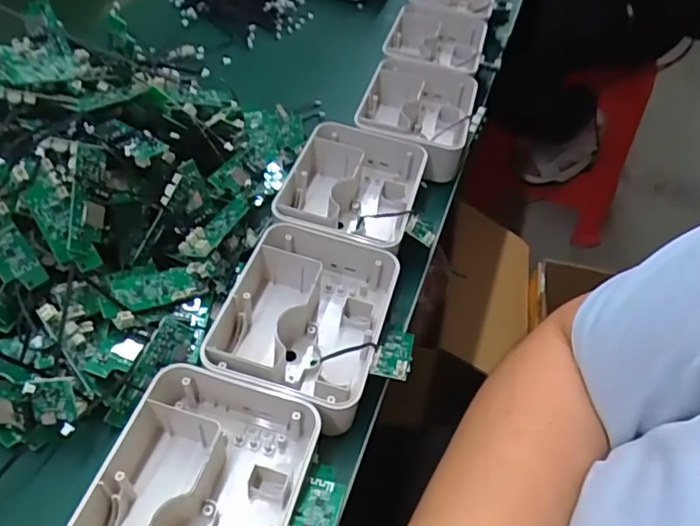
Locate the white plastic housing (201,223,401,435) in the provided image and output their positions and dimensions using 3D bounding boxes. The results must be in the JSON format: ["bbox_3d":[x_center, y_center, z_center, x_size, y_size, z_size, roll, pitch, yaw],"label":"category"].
[{"bbox_3d":[-0.033,0.036,0.373,0.104,0.041,0.125,14,49,8],"label":"white plastic housing"}]

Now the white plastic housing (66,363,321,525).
[{"bbox_3d":[-0.084,0.125,0.294,0.107,0.037,0.133,13,49,8],"label":"white plastic housing"}]

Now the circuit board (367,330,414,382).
[{"bbox_3d":[0.029,0.055,0.359,0.023,0.010,0.058,15,20,9],"label":"circuit board"}]

